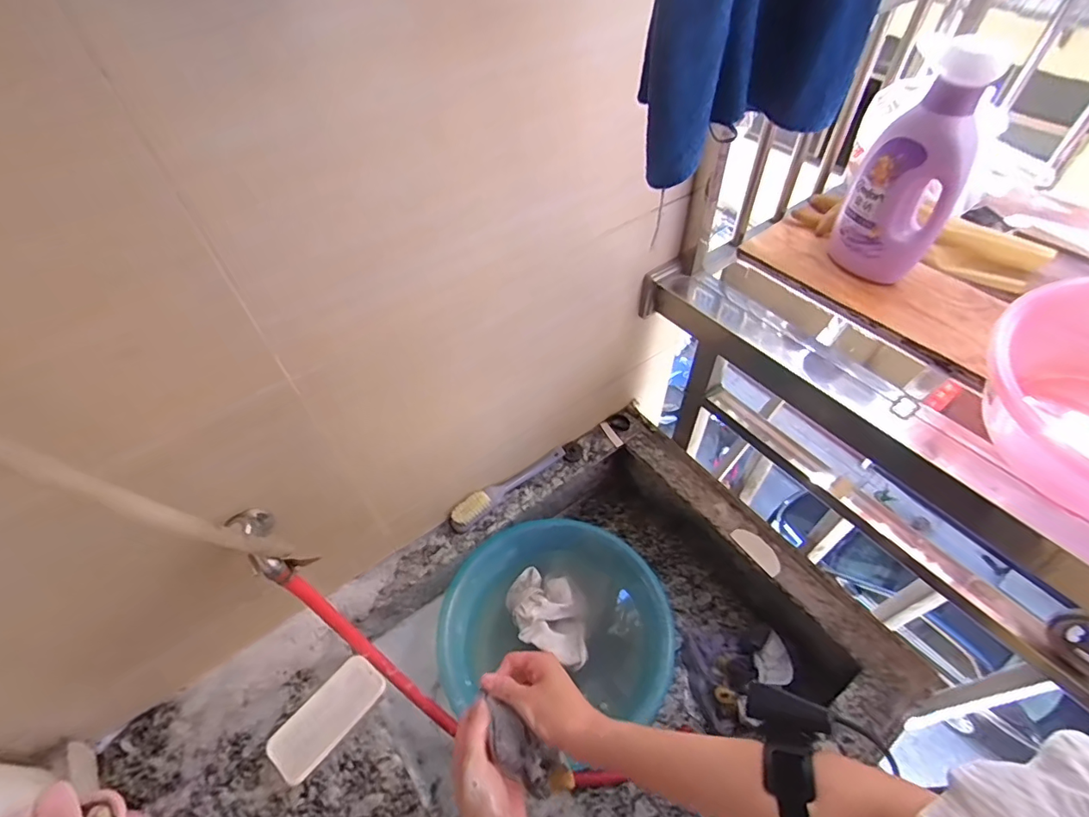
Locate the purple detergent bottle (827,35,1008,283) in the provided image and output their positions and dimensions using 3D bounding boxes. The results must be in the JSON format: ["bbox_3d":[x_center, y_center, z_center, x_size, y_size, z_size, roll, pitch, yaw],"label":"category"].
[{"bbox_3d":[0.458,-0.292,0.633,0.124,0.285,0.095,27,57,22],"label":"purple detergent bottle"}]

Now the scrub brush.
[{"bbox_3d":[-0.061,0.124,0.860,0.228,0.051,0.038,-37,59,-24],"label":"scrub brush"}]

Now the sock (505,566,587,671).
[{"bbox_3d":[0.010,0.343,0.848,0.158,0.035,0.111,22,55,19],"label":"sock"}]

